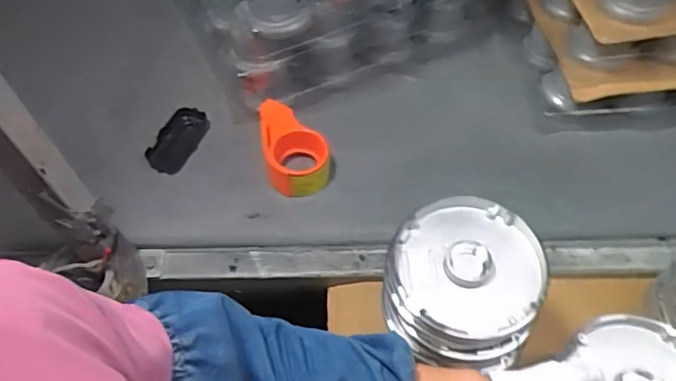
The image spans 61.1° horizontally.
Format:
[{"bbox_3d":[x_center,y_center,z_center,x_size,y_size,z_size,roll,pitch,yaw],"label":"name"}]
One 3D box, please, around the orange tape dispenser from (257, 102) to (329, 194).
[{"bbox_3d":[-0.063,-0.062,0.824,0.091,0.063,0.135,-12,56,-5],"label":"orange tape dispenser"}]

